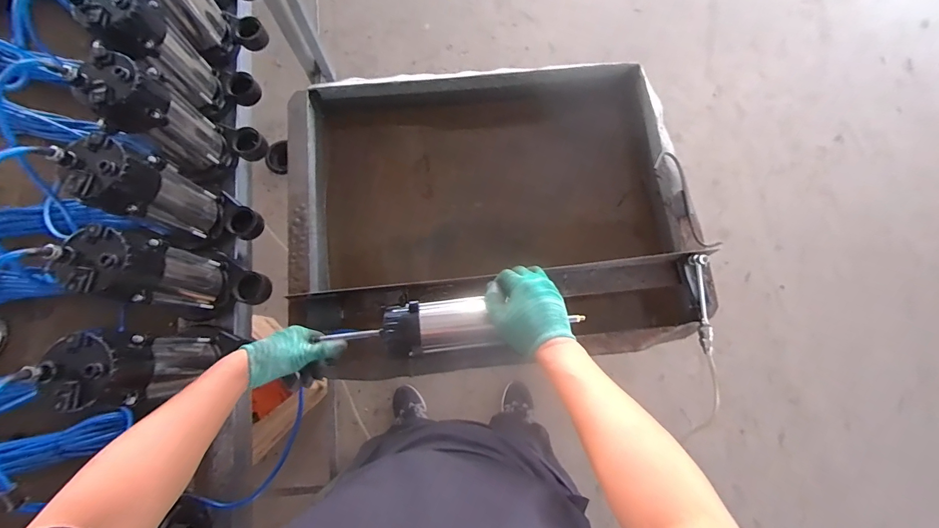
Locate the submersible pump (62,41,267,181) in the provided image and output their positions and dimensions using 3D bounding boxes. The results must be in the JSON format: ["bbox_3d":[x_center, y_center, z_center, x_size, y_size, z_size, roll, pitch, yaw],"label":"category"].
[{"bbox_3d":[-0.471,-0.231,0.653,0.118,0.238,0.135,34,79,6],"label":"submersible pump"}]

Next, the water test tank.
[{"bbox_3d":[0.039,-0.104,0.837,0.749,0.221,0.587,-5,78,-2],"label":"water test tank"}]

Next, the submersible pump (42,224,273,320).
[{"bbox_3d":[-0.429,0.024,0.587,0.140,0.220,0.108,24,79,4],"label":"submersible pump"}]

